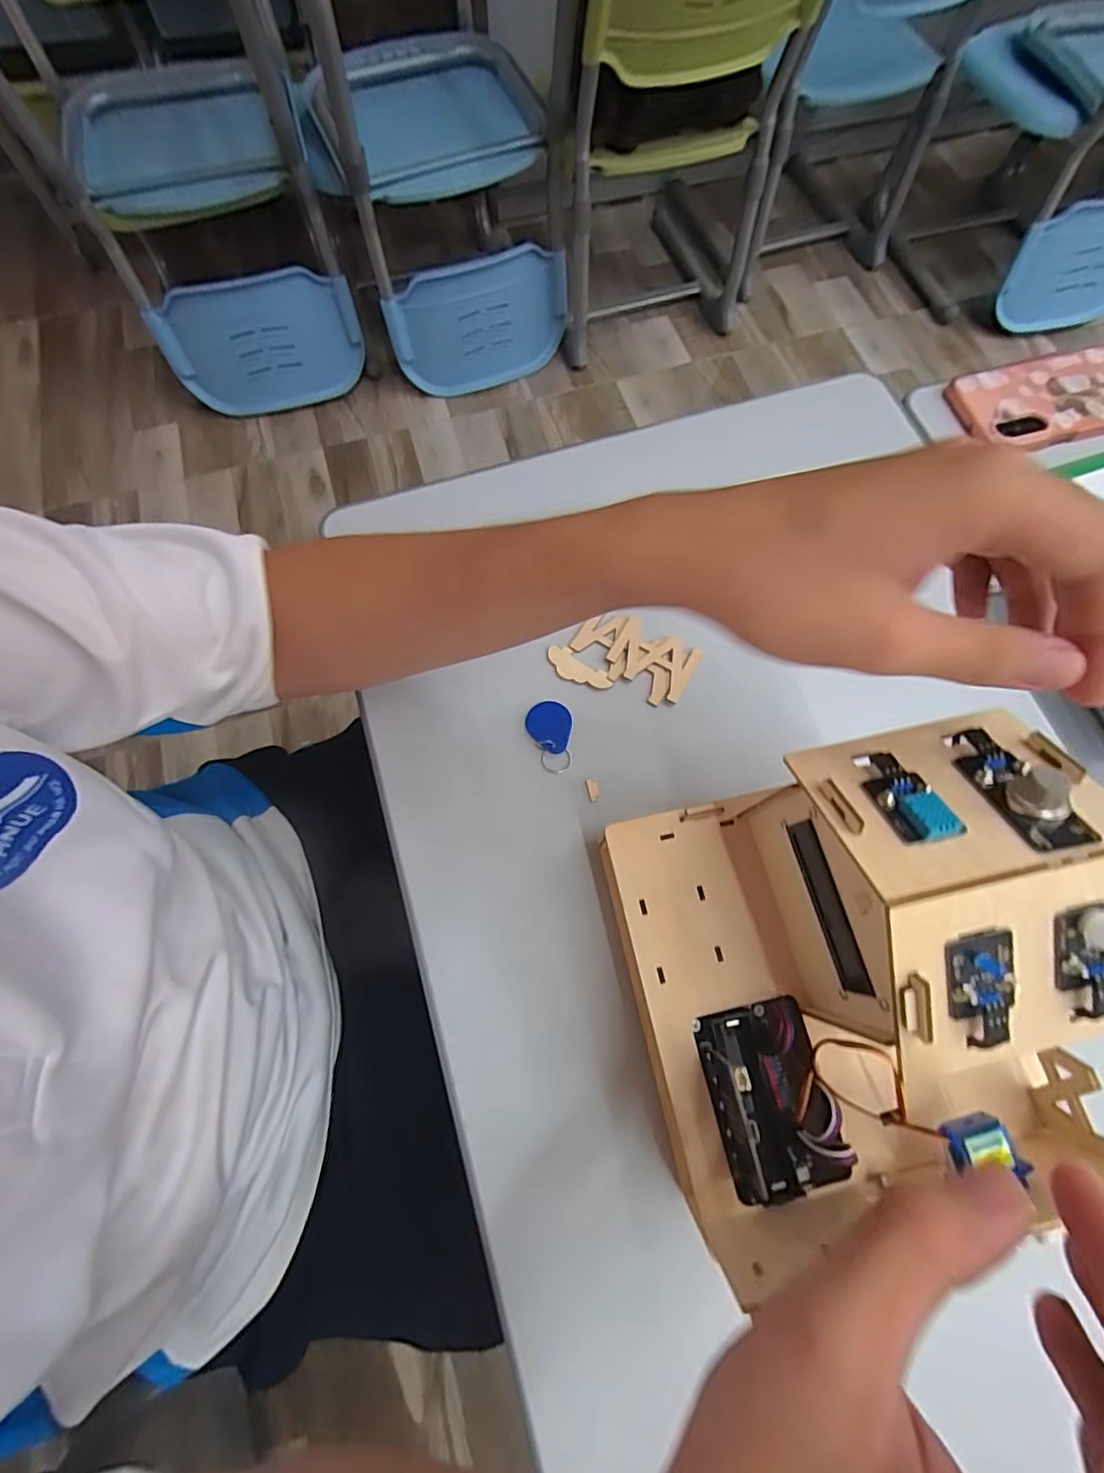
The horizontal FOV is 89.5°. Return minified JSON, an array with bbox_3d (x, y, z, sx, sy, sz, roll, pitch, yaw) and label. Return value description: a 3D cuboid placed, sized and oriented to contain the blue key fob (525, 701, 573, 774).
[{"bbox_3d":[-0.002,0.000,0.377,0.030,0.008,0.049,0,72,-1],"label":"blue key fob"}]

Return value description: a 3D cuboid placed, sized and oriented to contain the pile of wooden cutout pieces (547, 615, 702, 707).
[{"bbox_3d":[0.051,-0.056,0.393,0.097,0.008,0.054,18,72,5],"label":"pile of wooden cutout pieces"}]

